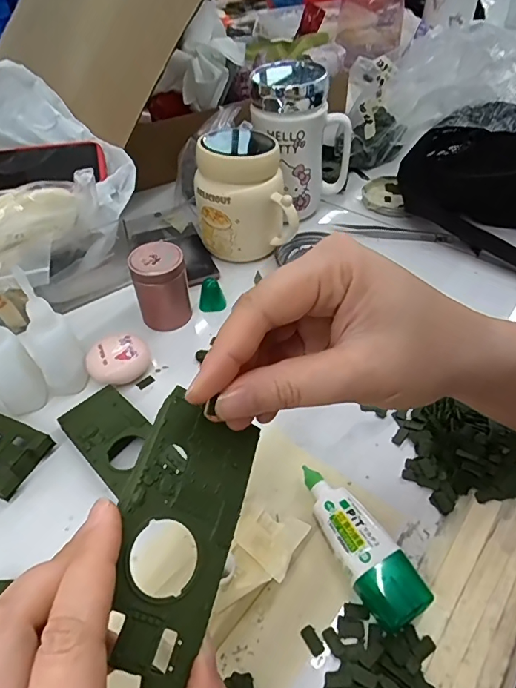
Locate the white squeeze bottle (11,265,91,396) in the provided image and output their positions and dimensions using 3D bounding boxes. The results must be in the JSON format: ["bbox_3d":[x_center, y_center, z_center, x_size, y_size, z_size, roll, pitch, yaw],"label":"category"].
[{"bbox_3d":[-0.152,-0.008,0.322,0.031,0.100,0.030,-24,52,-20],"label":"white squeeze bottle"}]

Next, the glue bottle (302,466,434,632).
[{"bbox_3d":[0.055,0.115,0.263,0.032,0.025,0.096,-25,52,-20],"label":"glue bottle"}]

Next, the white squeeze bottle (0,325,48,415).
[{"bbox_3d":[-0.176,0.006,0.309,0.029,0.107,0.023,-23,51,-19],"label":"white squeeze bottle"}]

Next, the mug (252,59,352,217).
[{"bbox_3d":[0.042,-0.212,0.465,0.090,0.129,0.073,-31,54,-24],"label":"mug"}]

